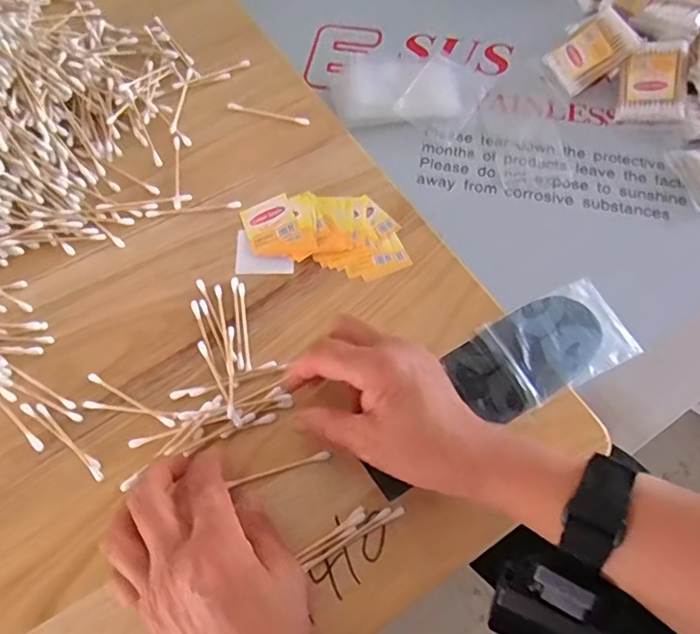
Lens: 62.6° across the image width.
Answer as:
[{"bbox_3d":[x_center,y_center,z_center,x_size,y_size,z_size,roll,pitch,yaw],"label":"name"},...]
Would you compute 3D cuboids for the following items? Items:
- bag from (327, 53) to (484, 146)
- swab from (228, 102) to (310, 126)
[{"bbox_3d":[0.054,-0.219,0.559,0.141,0.018,0.097,12,66,5],"label":"bag"},{"bbox_3d":[-0.070,-0.175,0.494,0.072,0.004,0.008,14,65,5],"label":"swab"}]

